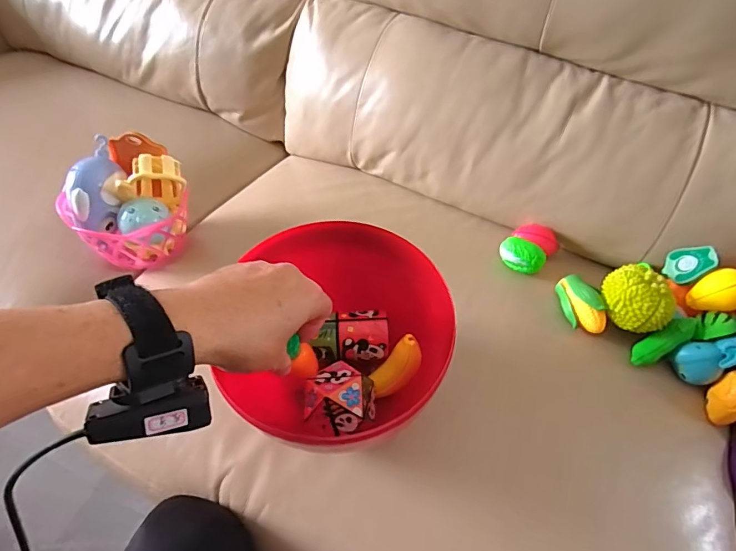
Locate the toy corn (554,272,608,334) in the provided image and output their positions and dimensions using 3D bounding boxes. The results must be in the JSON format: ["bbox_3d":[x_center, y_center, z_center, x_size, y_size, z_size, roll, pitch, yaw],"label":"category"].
[{"bbox_3d":[0.260,0.034,0.540,0.043,0.031,0.075,-3,55,-3],"label":"toy corn"}]

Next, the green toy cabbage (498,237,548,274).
[{"bbox_3d":[0.202,-0.025,0.582,0.058,0.032,0.034,29,60,19],"label":"green toy cabbage"}]

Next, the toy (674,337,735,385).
[{"bbox_3d":[0.392,0.090,0.501,0.069,0.047,0.045,-21,58,-15],"label":"toy"}]

